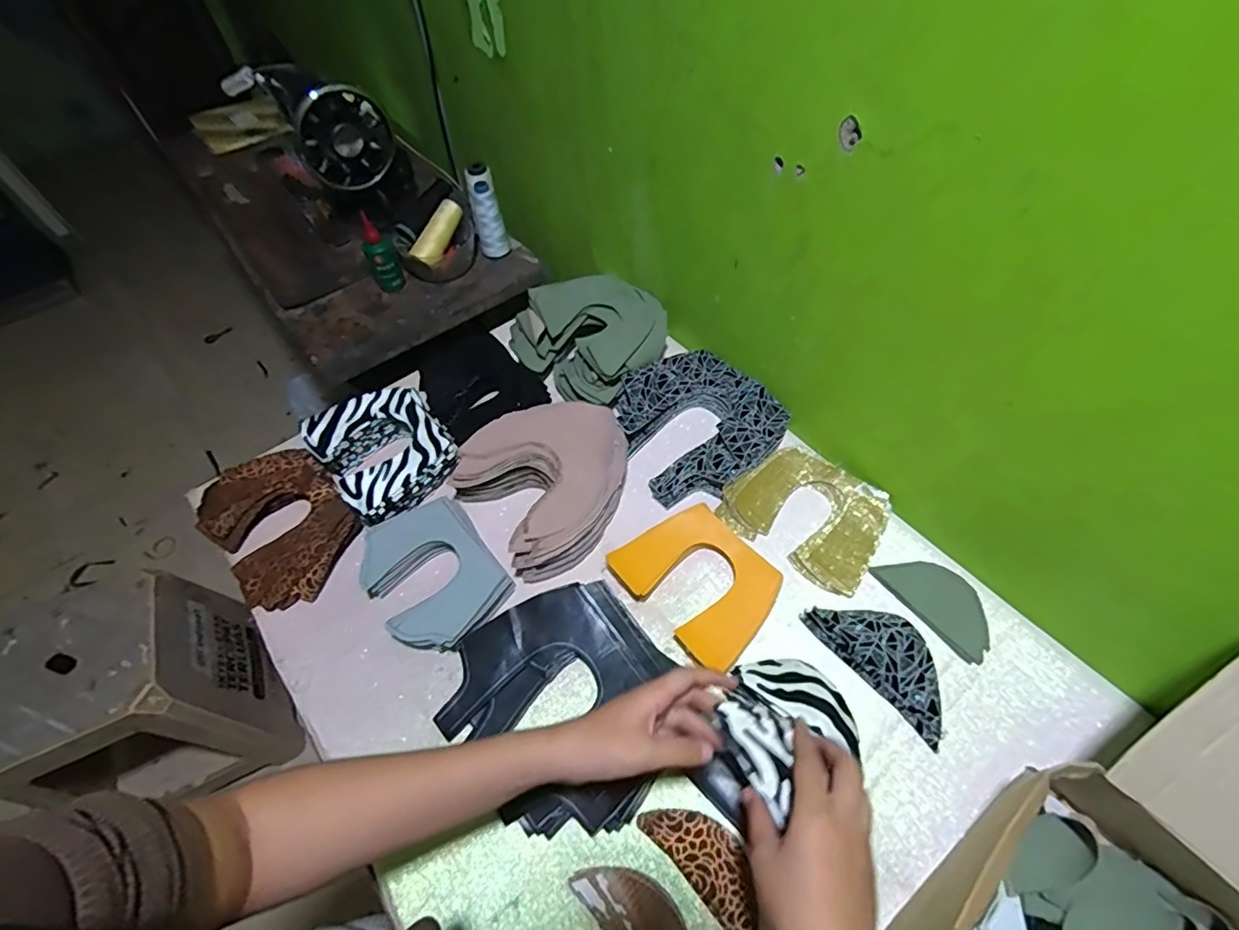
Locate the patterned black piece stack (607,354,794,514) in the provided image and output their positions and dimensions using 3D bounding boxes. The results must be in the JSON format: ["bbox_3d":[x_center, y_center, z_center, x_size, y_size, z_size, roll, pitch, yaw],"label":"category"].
[{"bbox_3d":[0.092,-0.052,0.680,0.186,0.043,0.182,-32,61,-18],"label":"patterned black piece stack"}]

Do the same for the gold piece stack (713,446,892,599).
[{"bbox_3d":[0.209,0.049,0.618,0.160,0.026,0.129,33,63,22],"label":"gold piece stack"}]

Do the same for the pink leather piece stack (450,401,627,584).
[{"bbox_3d":[-0.077,0.014,0.631,0.178,0.059,0.174,-33,61,-19],"label":"pink leather piece stack"}]

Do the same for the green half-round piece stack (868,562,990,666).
[{"bbox_3d":[0.320,0.133,0.557,0.060,0.009,0.114,-37,62,-21],"label":"green half-round piece stack"}]

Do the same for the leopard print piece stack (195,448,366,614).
[{"bbox_3d":[-0.380,0.065,0.626,0.176,0.041,0.134,39,65,24],"label":"leopard print piece stack"}]

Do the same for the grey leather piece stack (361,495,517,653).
[{"bbox_3d":[-0.193,0.116,0.581,0.119,0.034,0.151,-34,61,-19],"label":"grey leather piece stack"}]

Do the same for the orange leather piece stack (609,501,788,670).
[{"bbox_3d":[0.081,0.117,0.567,0.119,0.029,0.152,-36,62,-20],"label":"orange leather piece stack"}]

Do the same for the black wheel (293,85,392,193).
[{"bbox_3d":[-0.401,-0.474,0.811,0.130,0.131,0.037,-36,62,-20],"label":"black wheel"}]

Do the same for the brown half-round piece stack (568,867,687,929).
[{"bbox_3d":[0.019,0.358,0.428,0.056,0.009,0.117,-34,62,-19],"label":"brown half-round piece stack"}]

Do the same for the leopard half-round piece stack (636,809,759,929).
[{"bbox_3d":[0.073,0.319,0.448,0.050,0.010,0.114,-39,63,-22],"label":"leopard half-round piece stack"}]

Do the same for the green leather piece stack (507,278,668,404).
[{"bbox_3d":[-0.030,-0.175,0.734,0.176,0.063,0.170,-37,63,-21],"label":"green leather piece stack"}]

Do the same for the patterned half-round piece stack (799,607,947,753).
[{"bbox_3d":[0.257,0.181,0.534,0.070,0.014,0.146,-34,61,-19],"label":"patterned half-round piece stack"}]

